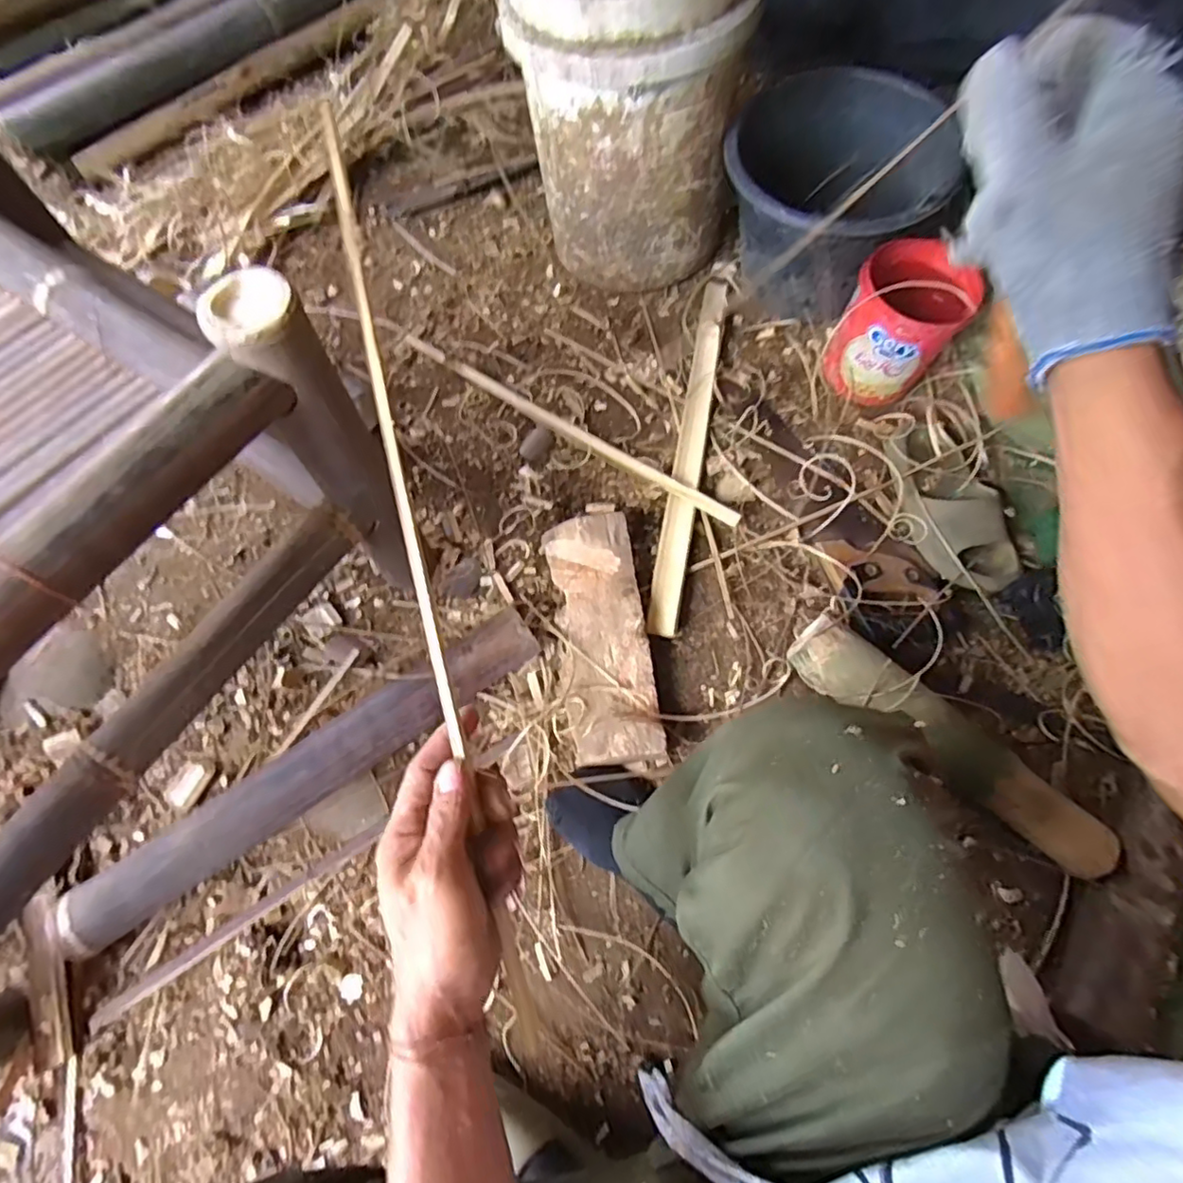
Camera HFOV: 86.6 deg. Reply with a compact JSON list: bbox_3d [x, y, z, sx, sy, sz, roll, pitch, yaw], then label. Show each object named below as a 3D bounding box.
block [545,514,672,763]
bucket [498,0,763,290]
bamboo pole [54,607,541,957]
[{"bbox_3d":[0.013,0.055,0.739,0.101,0.057,0.294,-8,69,-3],"label":"block"},{"bbox_3d":[0.046,-0.658,0.852,0.290,0.375,0.302,0,68,0],"label":"bucket"},{"bbox_3d":[-0.301,0.198,0.689,0.548,0.051,0.067,-32,72,-12],"label":"bamboo pole"}]

